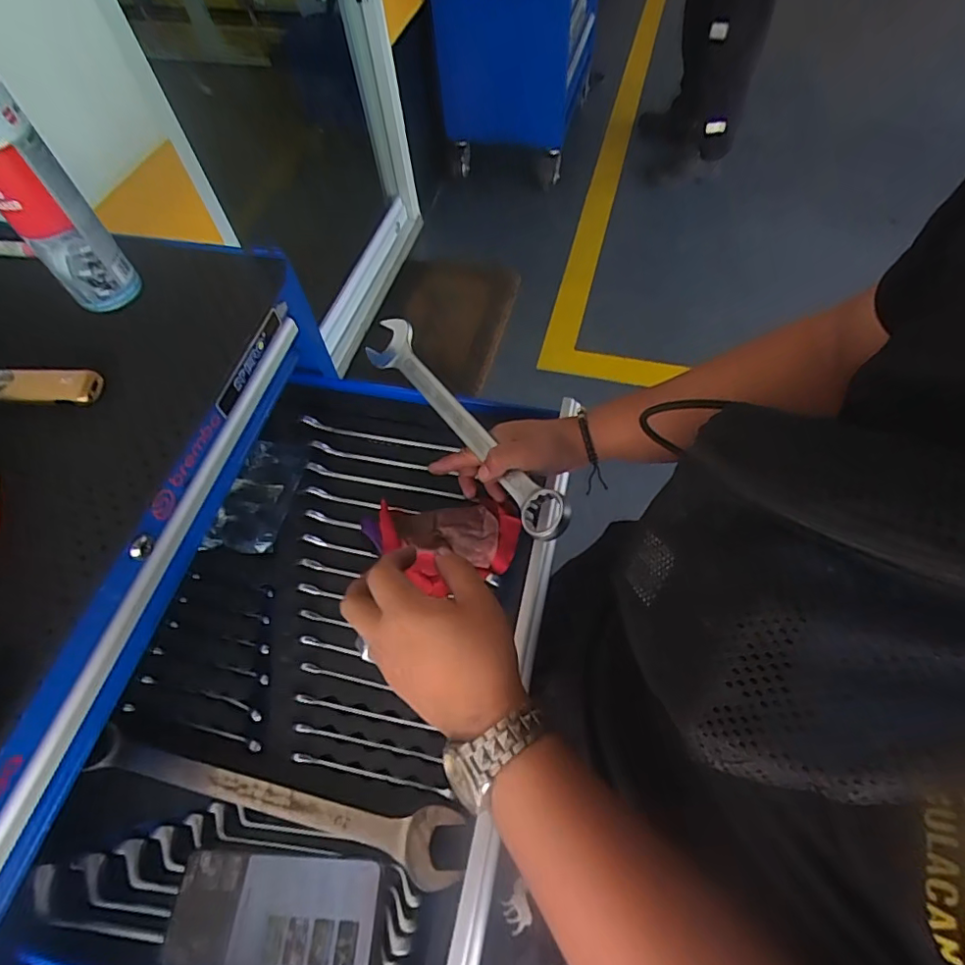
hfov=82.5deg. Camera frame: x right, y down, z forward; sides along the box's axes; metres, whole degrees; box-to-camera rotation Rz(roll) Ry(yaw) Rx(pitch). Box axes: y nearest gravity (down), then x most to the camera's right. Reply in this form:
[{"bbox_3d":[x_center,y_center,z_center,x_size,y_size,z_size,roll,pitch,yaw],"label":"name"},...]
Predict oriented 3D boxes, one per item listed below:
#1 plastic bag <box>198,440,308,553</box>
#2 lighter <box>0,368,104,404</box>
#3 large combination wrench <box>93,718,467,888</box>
[{"bbox_3d":[-0.251,0.013,0.623,0.074,0.011,0.140,9,64,10],"label":"plastic bag"},{"bbox_3d":[-0.399,-0.088,0.498,0.096,0.017,0.030,0,59,5],"label":"lighter"},{"bbox_3d":[-0.180,0.266,0.465,0.327,0.015,0.052,10,61,10],"label":"large combination wrench"}]

